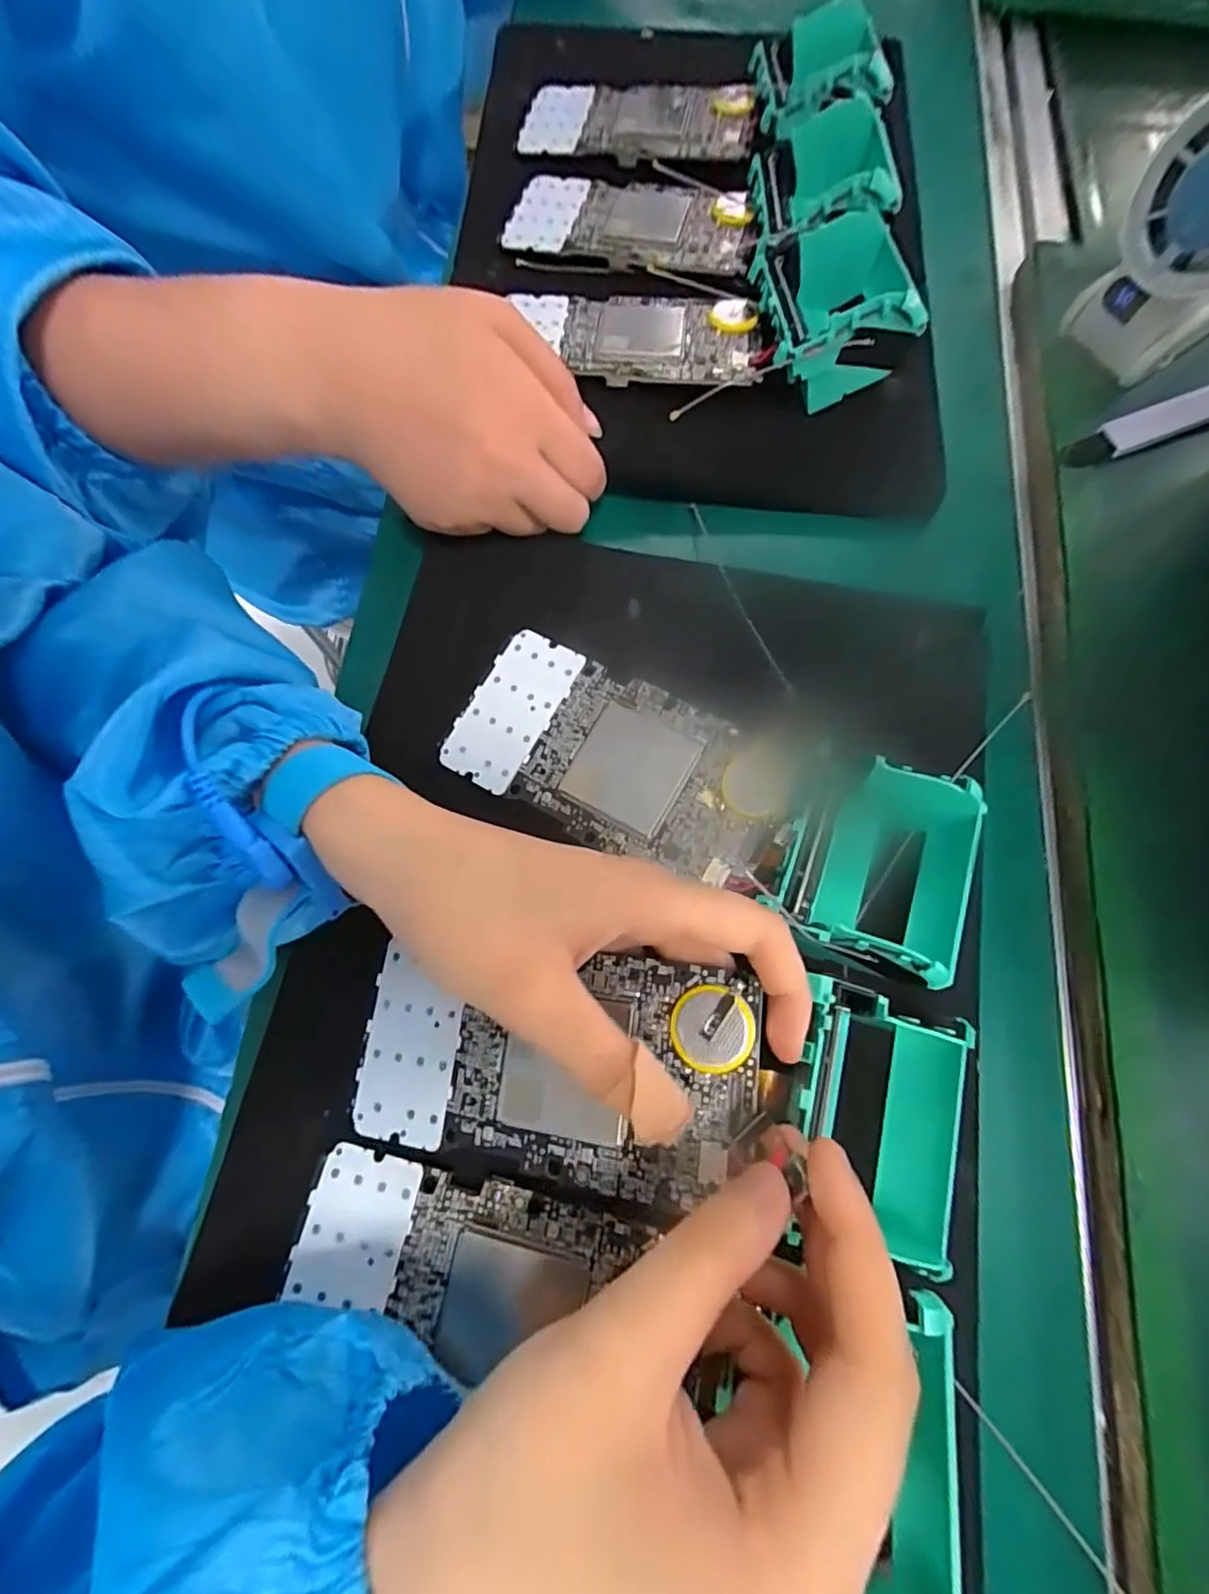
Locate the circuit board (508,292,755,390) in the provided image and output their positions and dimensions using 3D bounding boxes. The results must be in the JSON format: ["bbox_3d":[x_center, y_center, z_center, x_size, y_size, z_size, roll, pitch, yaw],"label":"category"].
[{"bbox_3d":[0.015,-0.225,0.291,0.116,0.005,0.062,9,76,-1],"label":"circuit board"}]

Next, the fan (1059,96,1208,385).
[{"bbox_3d":[0.243,-0.226,0.244,0.065,0.098,0.054,43,78,7],"label":"fan"}]

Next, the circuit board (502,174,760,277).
[{"bbox_3d":[0.015,-0.308,0.322,0.130,0.009,0.071,18,76,1],"label":"circuit board"}]

